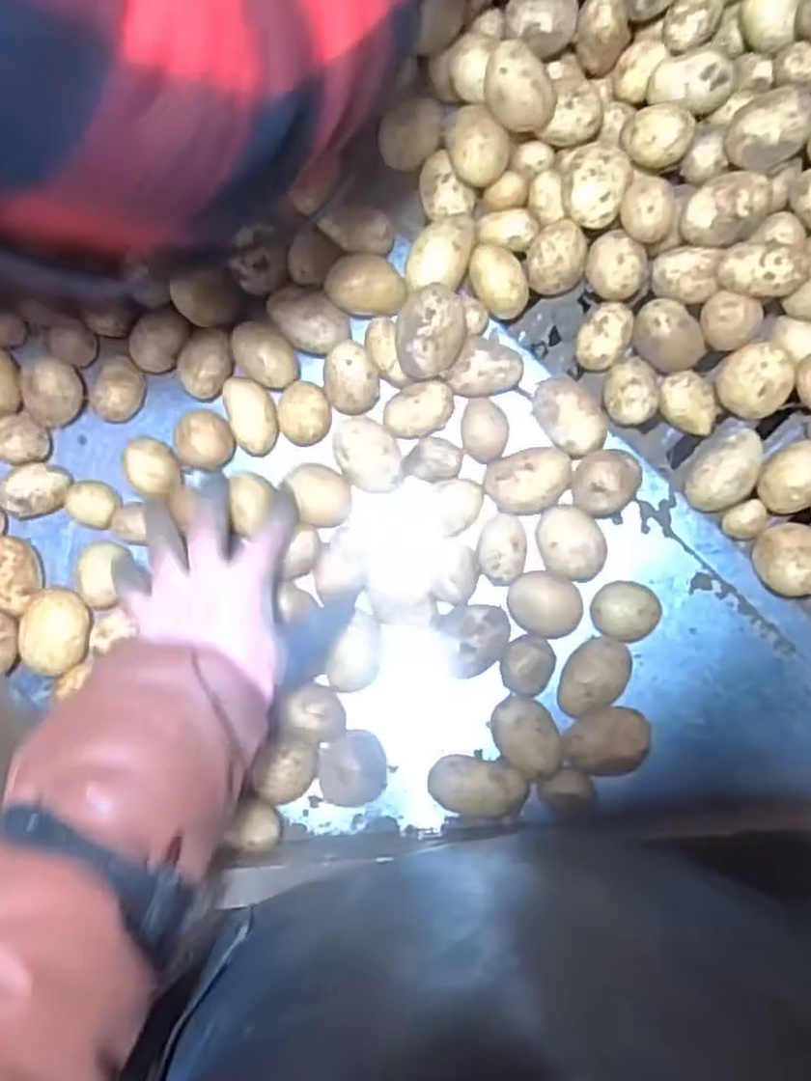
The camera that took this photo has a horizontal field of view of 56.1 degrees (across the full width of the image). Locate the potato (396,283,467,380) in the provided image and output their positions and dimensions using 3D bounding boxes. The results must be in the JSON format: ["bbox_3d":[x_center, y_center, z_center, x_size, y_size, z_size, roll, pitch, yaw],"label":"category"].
[{"bbox_3d":[0.017,-0.139,0.502,0.045,0.041,0.053,3,84,0],"label":"potato"}]

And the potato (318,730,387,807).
[{"bbox_3d":[-0.036,0.153,0.518,0.043,0.034,0.048,-2,84,0],"label":"potato"}]

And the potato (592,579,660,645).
[{"bbox_3d":[0.154,0.048,0.516,0.048,0.034,0.041,1,84,0],"label":"potato"}]

